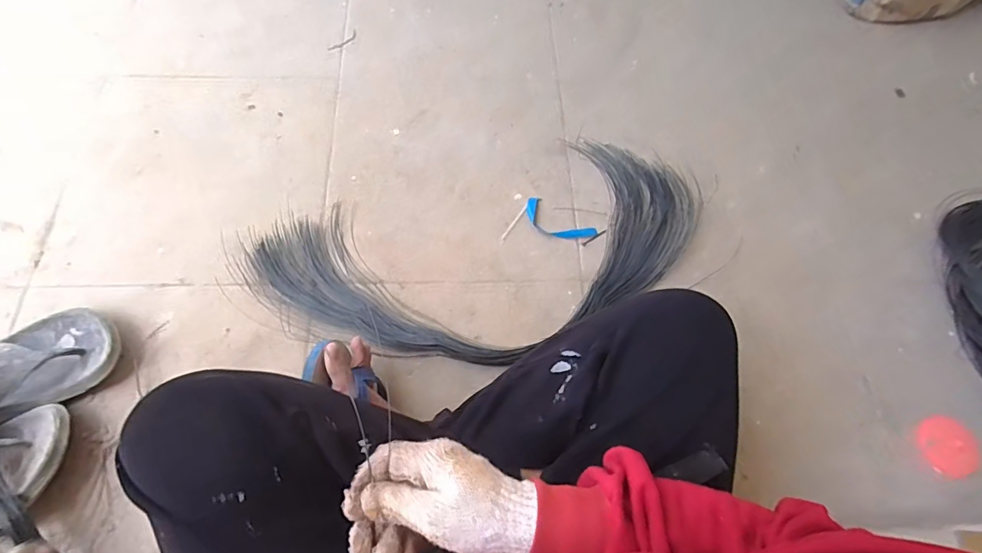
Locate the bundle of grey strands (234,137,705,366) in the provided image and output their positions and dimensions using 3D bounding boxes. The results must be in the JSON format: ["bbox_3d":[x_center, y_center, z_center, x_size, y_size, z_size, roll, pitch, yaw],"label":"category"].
[{"bbox_3d":[-0.005,-0.029,0.696,0.666,0.032,0.302,-15,70,-9],"label":"bundle of grey strands"}]

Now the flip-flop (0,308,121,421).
[{"bbox_3d":[-0.603,0.125,0.583,0.274,0.068,0.112,-26,72,-13],"label":"flip-flop"}]

